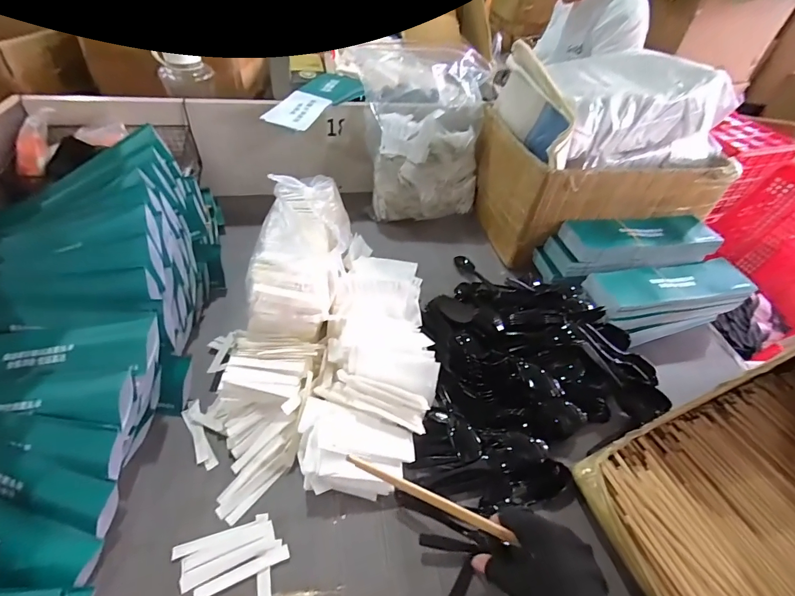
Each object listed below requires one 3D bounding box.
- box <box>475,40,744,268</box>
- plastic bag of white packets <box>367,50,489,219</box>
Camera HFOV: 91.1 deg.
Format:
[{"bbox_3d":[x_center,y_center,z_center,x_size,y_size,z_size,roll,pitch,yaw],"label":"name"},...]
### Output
[{"bbox_3d":[0.398,-0.280,0.775,0.398,0.306,0.270,-5,47,-11],"label":"box"},{"bbox_3d":[0.062,-0.337,0.841,0.251,0.267,0.165,-6,47,-12],"label":"plastic bag of white packets"}]

